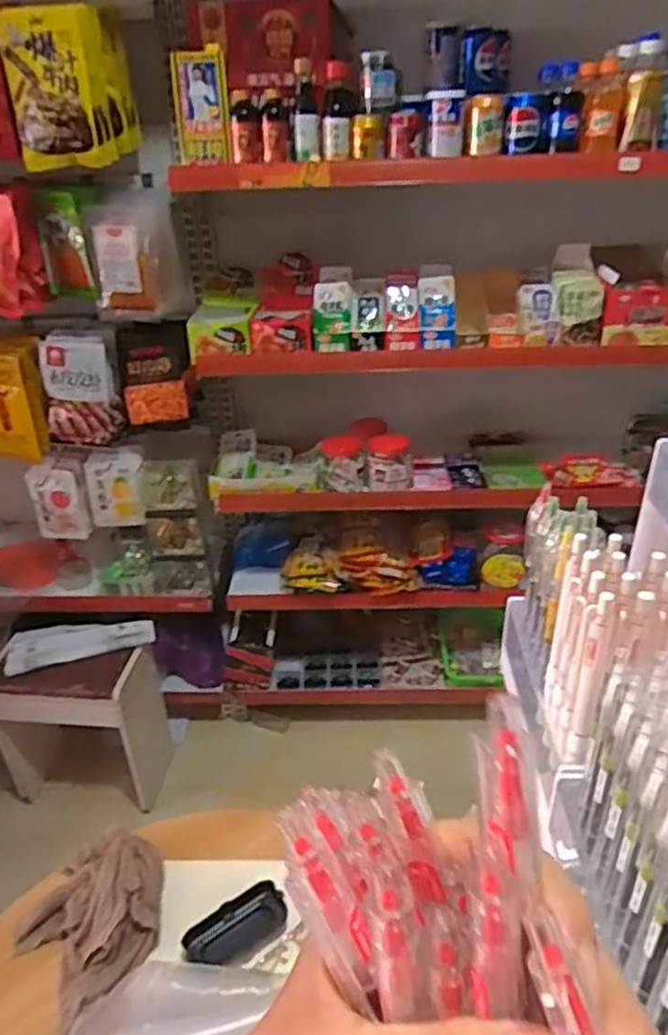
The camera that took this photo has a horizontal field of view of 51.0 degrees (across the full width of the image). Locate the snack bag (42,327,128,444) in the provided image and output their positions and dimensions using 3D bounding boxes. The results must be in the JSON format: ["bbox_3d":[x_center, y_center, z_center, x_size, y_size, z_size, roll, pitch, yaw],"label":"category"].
[{"bbox_3d":[-0.545,-0.284,1.523,0.159,0.253,0.078,-3,12,-12],"label":"snack bag"}]

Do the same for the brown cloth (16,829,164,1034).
[{"bbox_3d":[-0.258,0.424,0.748,0.147,0.042,0.167,20,38,32],"label":"brown cloth"}]

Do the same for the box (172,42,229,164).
[{"bbox_3d":[-0.240,-0.744,1.273,0.094,0.169,0.052,-4,32,-3],"label":"box"}]

